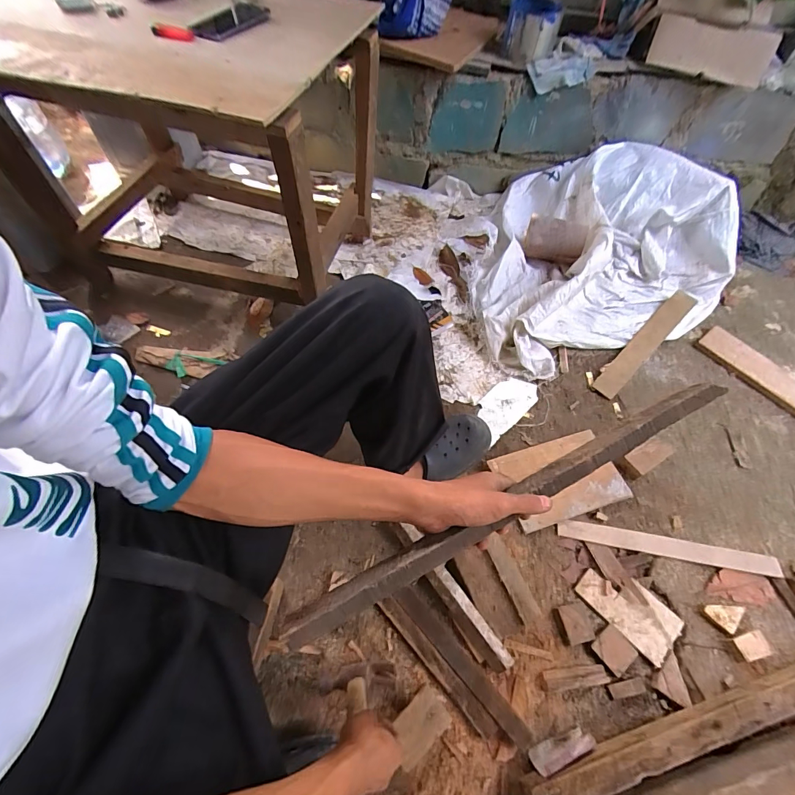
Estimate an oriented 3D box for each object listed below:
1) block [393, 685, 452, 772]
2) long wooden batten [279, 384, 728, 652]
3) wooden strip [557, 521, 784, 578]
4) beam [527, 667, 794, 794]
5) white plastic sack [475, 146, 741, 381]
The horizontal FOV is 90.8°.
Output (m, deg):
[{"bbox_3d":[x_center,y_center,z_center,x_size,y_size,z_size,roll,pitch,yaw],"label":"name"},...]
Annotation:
[{"bbox_3d":[0.033,0.518,0.617,0.095,0.016,0.059,-36,66,-21],"label":"block"},{"bbox_3d":[0.154,0.104,0.437,0.579,0.018,0.034,-25,63,-15],"label":"long wooden batten"},{"bbox_3d":[0.558,0.309,0.815,0.436,0.013,0.044,10,59,4],"label":"wooden strip"},{"bbox_3d":[0.590,0.516,0.658,0.812,0.073,0.052,-12,60,-9],"label":"beam"},{"bbox_3d":[0.552,-0.464,1.168,0.810,0.196,0.689,-17,61,-12],"label":"white plastic sack"}]

